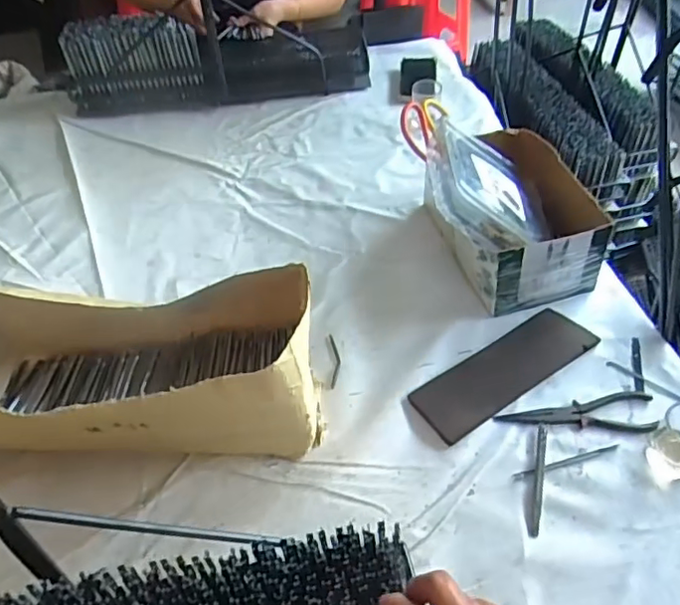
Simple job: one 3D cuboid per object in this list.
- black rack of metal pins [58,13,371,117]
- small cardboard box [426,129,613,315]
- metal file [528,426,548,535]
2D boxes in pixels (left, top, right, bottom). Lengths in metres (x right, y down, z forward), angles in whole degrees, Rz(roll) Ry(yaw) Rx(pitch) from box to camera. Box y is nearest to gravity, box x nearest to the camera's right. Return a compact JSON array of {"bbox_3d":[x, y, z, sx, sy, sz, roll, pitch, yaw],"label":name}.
[{"bbox_3d":[-0.256,-0.525,1.244,0.630,0.172,0.155,-7,47,-3],"label":"black rack of metal pins"},{"bbox_3d":[0.239,-0.143,0.892,0.219,0.120,0.305,-10,47,-6],"label":"small cardboard box"},{"bbox_3d":[0.224,0.196,0.656,0.013,0.005,0.133,11,48,13],"label":"metal file"}]

